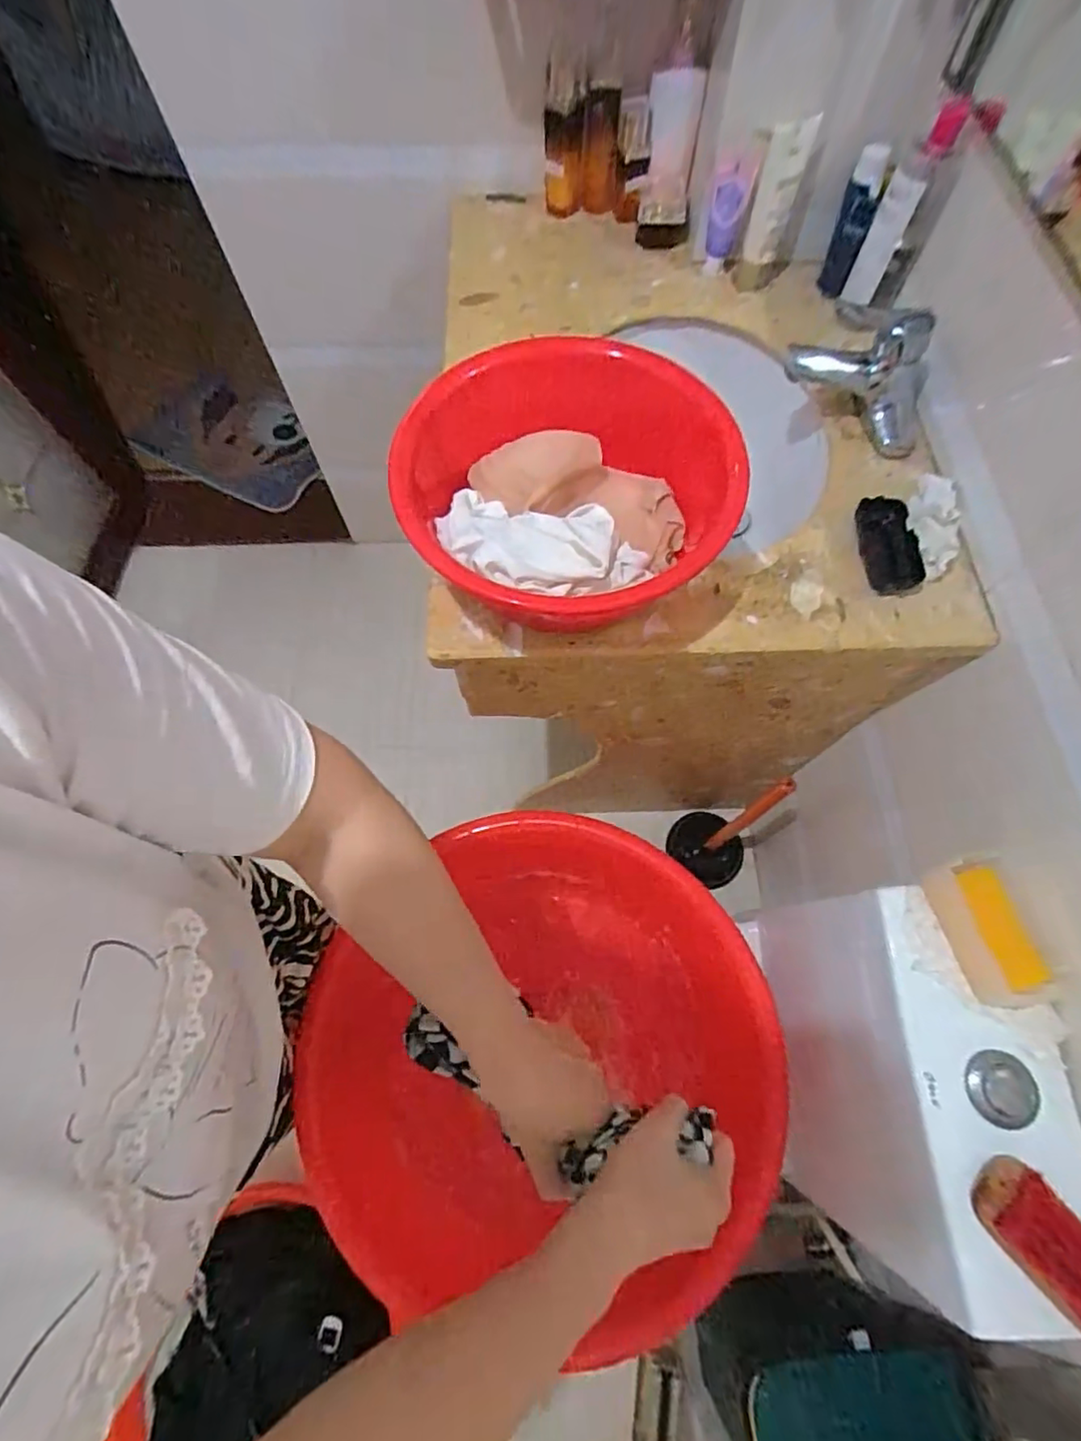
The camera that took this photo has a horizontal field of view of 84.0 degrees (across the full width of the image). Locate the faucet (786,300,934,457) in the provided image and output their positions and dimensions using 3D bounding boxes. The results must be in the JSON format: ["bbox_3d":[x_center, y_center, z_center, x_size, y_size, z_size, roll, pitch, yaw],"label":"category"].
[{"bbox_3d":[0.369,-0.395,0.672,0.173,0.107,0.069,30,71,12],"label":"faucet"}]

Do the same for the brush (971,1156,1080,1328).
[{"bbox_3d":[0.410,0.420,0.473,0.056,0.040,0.125,-38,73,-14],"label":"brush"}]

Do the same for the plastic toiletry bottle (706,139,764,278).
[{"bbox_3d":[0.236,-0.644,0.759,0.046,0.143,0.029,11,68,4],"label":"plastic toiletry bottle"}]

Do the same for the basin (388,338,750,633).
[{"bbox_3d":[0.038,-0.218,0.600,0.303,0.118,0.296,0,68,0],"label":"basin"}]

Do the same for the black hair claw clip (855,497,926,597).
[{"bbox_3d":[0.370,-0.186,0.640,0.048,0.029,0.109,-8,68,-3],"label":"black hair claw clip"}]

